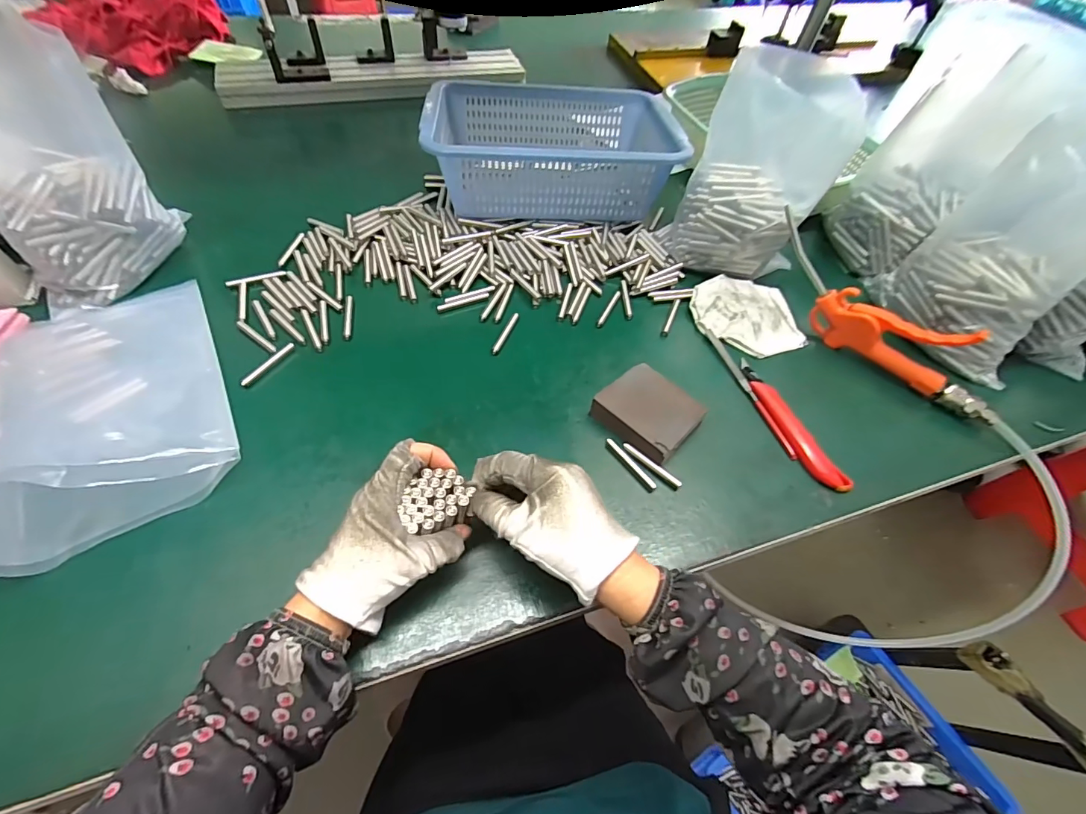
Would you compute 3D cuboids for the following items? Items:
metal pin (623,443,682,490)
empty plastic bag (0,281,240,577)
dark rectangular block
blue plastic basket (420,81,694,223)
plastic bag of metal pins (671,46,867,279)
[{"bbox_3d":[0.093,0.051,0.396,0.058,0.006,0.008,39,61,20],"label":"metal pin"},{"bbox_3d":[-0.368,-0.023,0.374,0.185,0.065,0.265,-31,63,-24],"label":"empty plastic bag"},{"bbox_3d":[0.095,0.006,0.416,0.079,0.025,0.073,41,61,21],"label":"dark rectangular block"},{"bbox_3d":[0.005,-0.332,0.603,0.293,0.103,0.230,-1,55,-6],"label":"blue plastic basket"},{"bbox_3d":[0.224,-0.235,0.483,0.129,0.213,0.090,18,56,8],"label":"plastic bag of metal pins"}]

